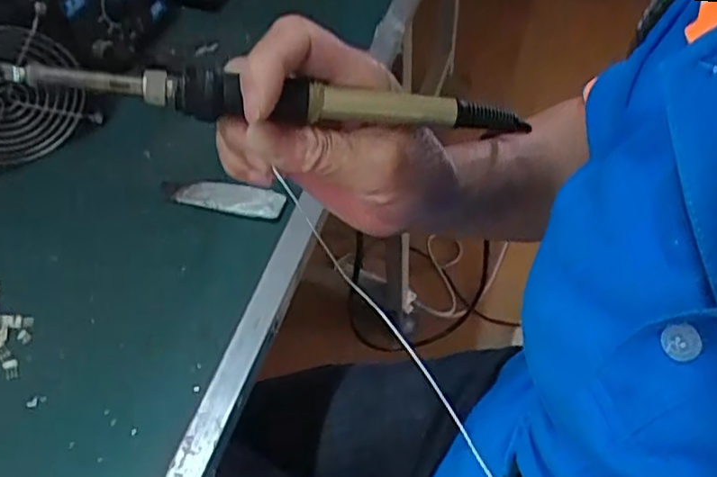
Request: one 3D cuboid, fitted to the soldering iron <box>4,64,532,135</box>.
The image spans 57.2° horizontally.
[{"bbox_3d":[-0.028,-0.057,0.264,0.204,0.019,0.018,2,51,-15],"label":"soldering iron"}]

